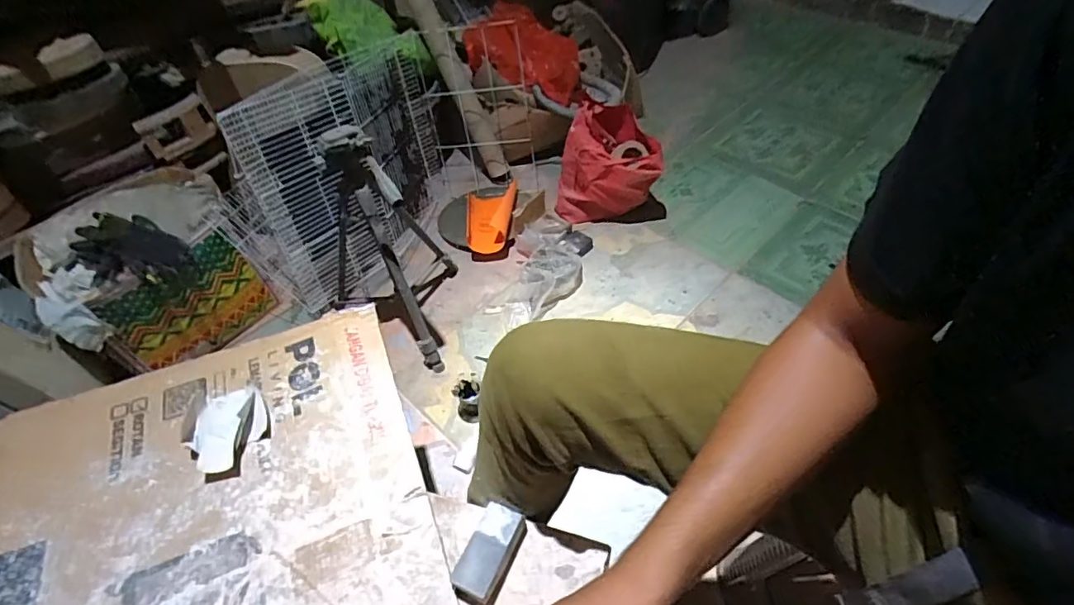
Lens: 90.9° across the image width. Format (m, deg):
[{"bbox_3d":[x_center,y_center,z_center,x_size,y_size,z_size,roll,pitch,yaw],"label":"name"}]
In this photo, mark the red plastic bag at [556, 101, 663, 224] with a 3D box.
[{"bbox_3d":[0.206,-0.376,1.479,0.274,0.301,0.189,10,51,13],"label":"red plastic bag"}]

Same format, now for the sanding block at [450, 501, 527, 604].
[{"bbox_3d":[-0.049,0.264,0.558,0.048,0.029,0.093,19,52,16],"label":"sanding block"}]

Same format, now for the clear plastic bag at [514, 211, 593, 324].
[{"bbox_3d":[0.030,-0.120,1.388,0.187,0.102,0.337,9,51,13],"label":"clear plastic bag"}]

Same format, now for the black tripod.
[{"bbox_3d":[-0.367,-0.127,1.144,0.271,0.524,0.318,-4,49,2],"label":"black tripod"}]

